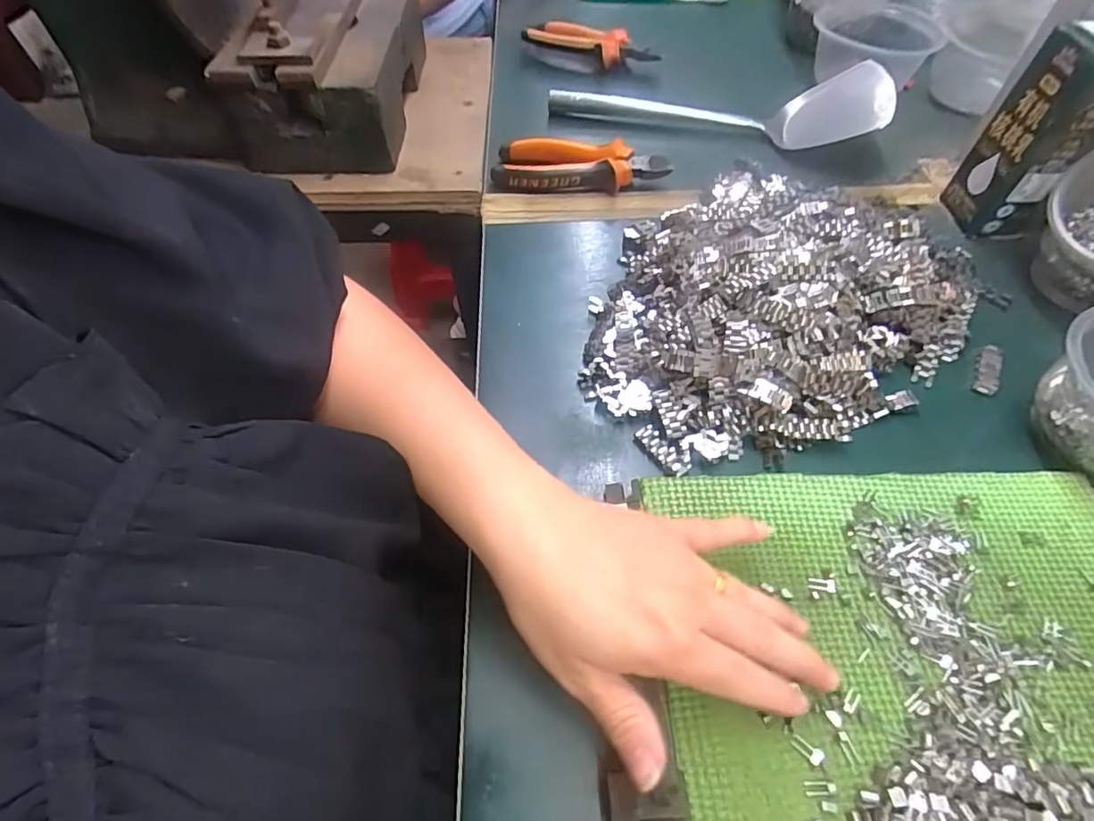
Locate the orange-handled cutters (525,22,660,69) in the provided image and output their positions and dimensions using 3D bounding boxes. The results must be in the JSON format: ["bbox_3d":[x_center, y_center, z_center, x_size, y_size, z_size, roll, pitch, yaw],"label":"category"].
[{"bbox_3d":[0.047,-0.393,0.590,0.148,0.032,0.037,28,61,18],"label":"orange-handled cutters"}]

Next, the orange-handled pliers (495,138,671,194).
[{"bbox_3d":[0.028,-0.208,0.472,0.147,0.033,0.051,7,57,5],"label":"orange-handled pliers"}]

